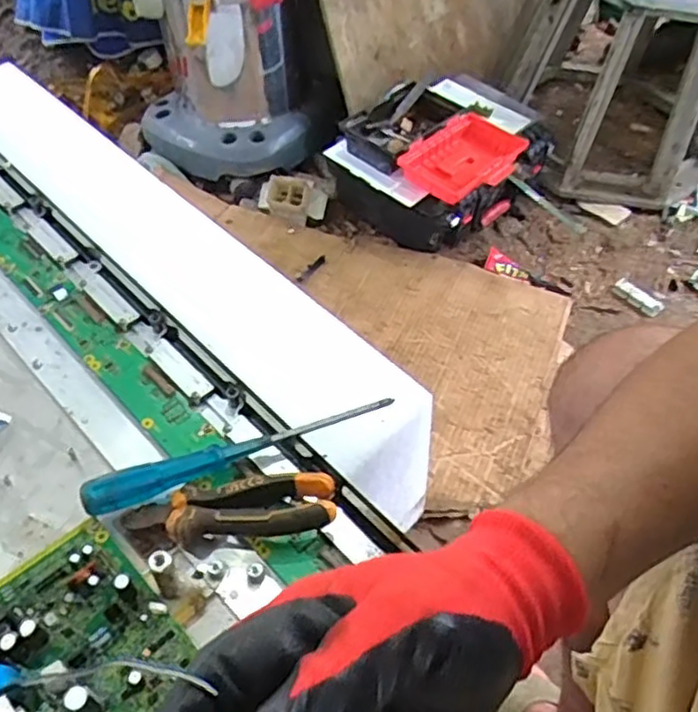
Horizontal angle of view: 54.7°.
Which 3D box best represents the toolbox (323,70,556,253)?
[{"bbox_3d":[0.178,-0.367,1.251,0.287,0.169,0.360,34,57,22],"label":"toolbox"}]

